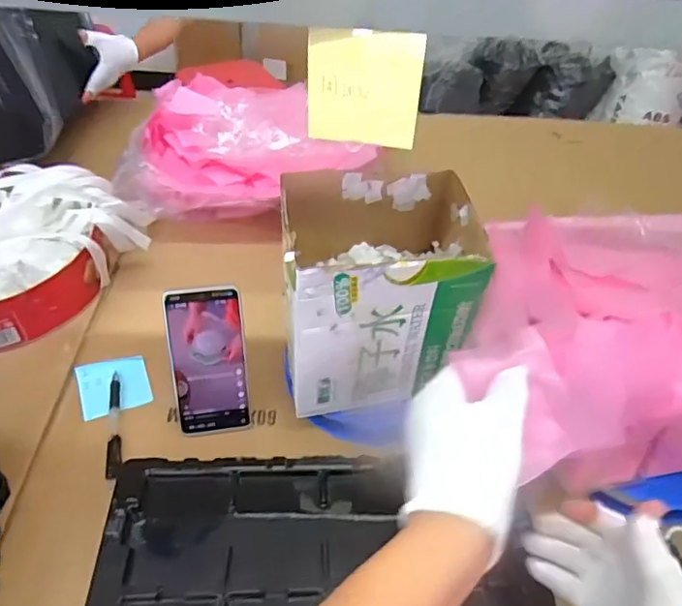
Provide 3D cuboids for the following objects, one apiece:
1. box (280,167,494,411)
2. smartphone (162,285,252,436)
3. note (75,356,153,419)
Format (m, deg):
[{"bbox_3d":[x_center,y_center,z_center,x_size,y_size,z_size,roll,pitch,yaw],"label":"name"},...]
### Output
[{"bbox_3d":[0.032,-0.013,0.582,0.185,0.190,0.164,-2,46,-7],"label":"box"},{"bbox_3d":[-0.140,0.063,0.594,0.078,0.163,0.011,-7,18,-12],"label":"smartphone"},{"bbox_3d":[-0.268,0.094,0.655,0.076,0.007,0.073,-15,49,-19],"label":"note"}]

